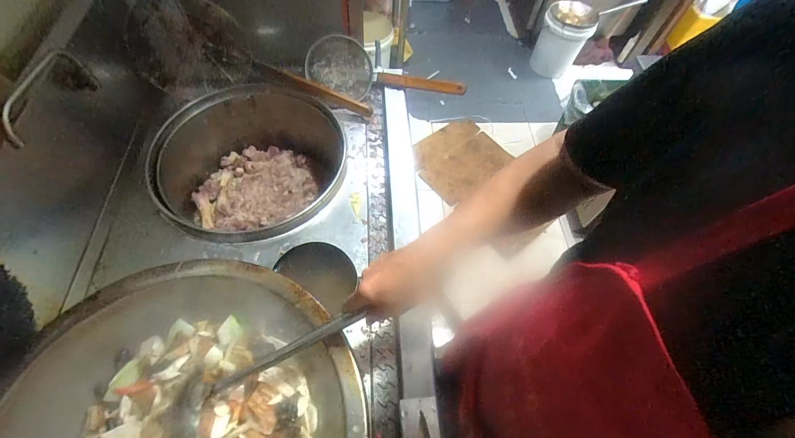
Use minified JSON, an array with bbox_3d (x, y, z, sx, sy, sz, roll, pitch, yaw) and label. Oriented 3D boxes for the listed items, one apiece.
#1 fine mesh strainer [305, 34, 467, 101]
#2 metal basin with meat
[{"bbox_3d":[-0.036,-0.444,1.086,0.479,0.130,0.110,5,59,-1],"label":"fine mesh strainer"},{"bbox_3d":[-0.412,-0.131,1.090,0.498,0.331,0.514,2,60,-3],"label":"metal basin with meat"}]

